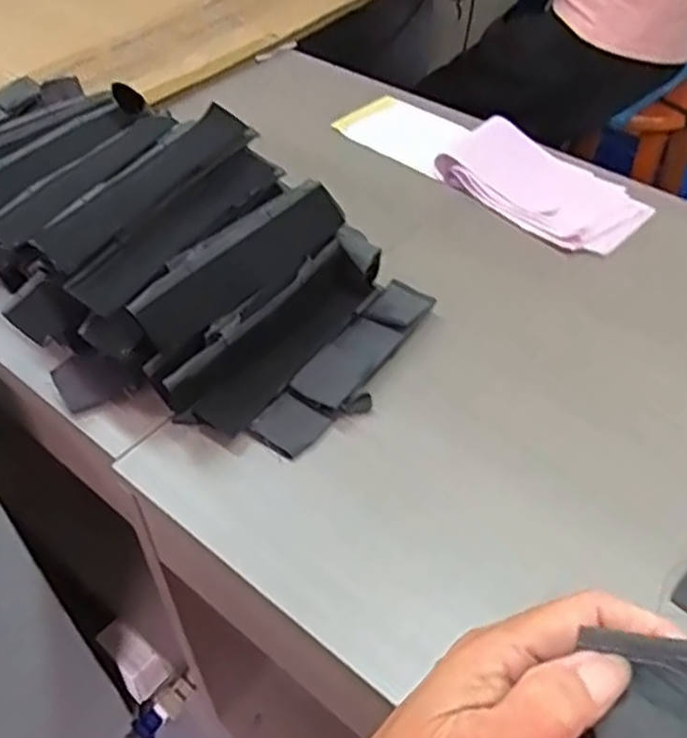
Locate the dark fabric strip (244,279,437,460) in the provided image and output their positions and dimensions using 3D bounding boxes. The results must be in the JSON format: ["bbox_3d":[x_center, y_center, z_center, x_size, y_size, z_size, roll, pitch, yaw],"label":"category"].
[{"bbox_3d":[0.006,-0.005,0.572,0.045,0.025,0.191,29,53,24],"label":"dark fabric strip"}]

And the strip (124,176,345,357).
[{"bbox_3d":[-0.075,-0.081,0.547,0.181,0.057,0.017,-36,13,-24],"label":"strip"}]

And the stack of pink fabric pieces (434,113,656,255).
[{"bbox_3d":[0.207,-0.192,0.752,0.206,0.029,0.121,36,56,28],"label":"stack of pink fabric pieces"}]

